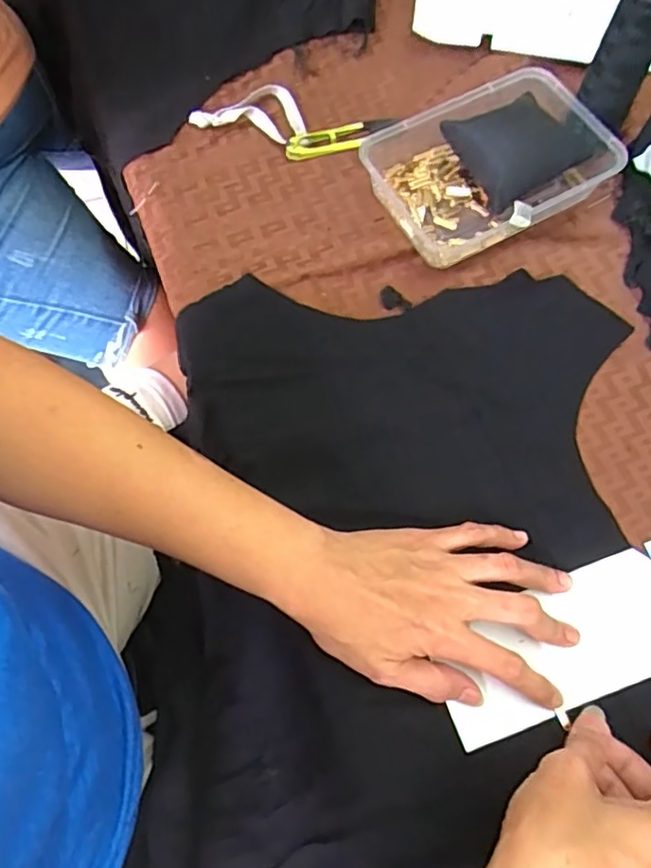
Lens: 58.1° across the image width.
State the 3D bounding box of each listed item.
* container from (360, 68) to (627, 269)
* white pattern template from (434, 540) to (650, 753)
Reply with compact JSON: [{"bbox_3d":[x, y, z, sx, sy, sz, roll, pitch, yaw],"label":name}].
[{"bbox_3d":[0.125,-0.207,0.451,0.174,0.041,0.128,-26,74,-10],"label":"container"},{"bbox_3d":[0.181,0.118,0.367,0.228,0.004,0.071,-19,71,-6],"label":"white pattern template"}]

